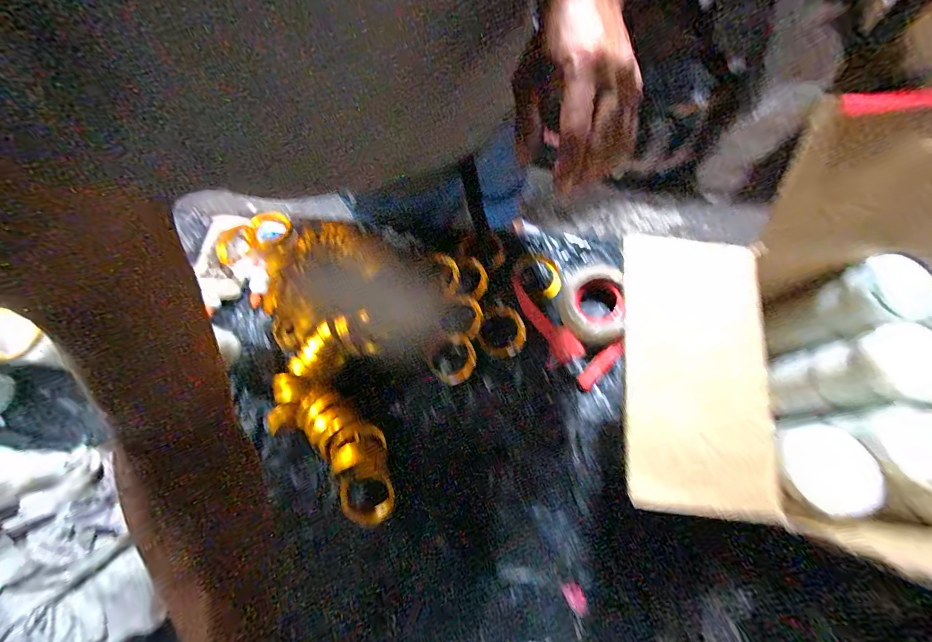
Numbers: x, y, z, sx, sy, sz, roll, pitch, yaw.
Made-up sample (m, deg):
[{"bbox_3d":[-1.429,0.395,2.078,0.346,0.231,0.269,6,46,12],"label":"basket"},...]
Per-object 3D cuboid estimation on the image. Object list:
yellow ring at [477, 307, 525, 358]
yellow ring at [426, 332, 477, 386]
[{"bbox_3d":[0.052,0.016,0.586,0.071,0.004,0.078,0,73,-1],"label":"yellow ring"},{"bbox_3d":[-0.017,0.057,0.576,0.069,0.006,0.065,0,73,-1],"label":"yellow ring"}]

